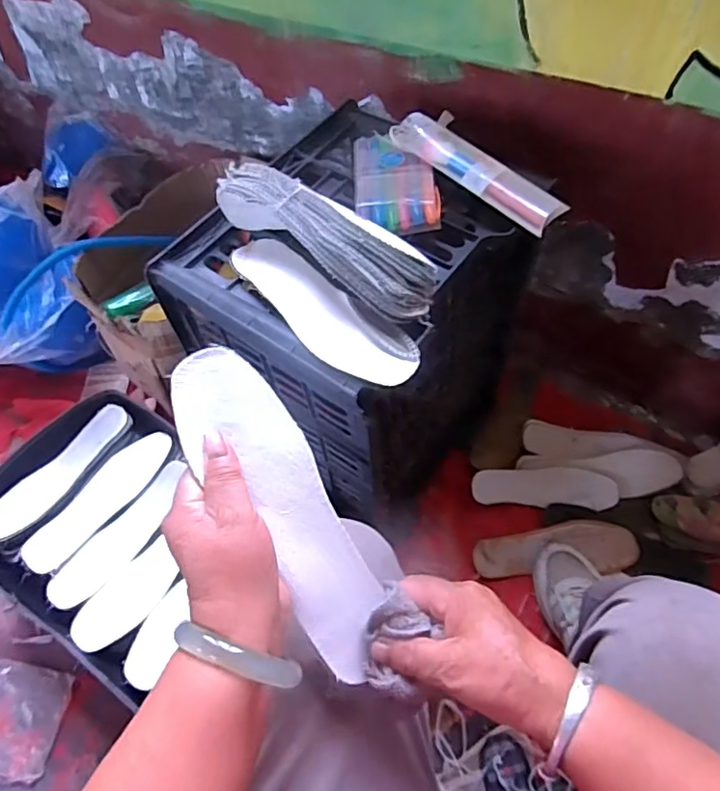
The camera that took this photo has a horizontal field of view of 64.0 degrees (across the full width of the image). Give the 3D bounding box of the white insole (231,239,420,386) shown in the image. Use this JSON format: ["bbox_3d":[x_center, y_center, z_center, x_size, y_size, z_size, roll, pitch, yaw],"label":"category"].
[{"bbox_3d":[-0.041,-0.080,0.514,0.064,0.016,0.223,-41,64,-20],"label":"white insole"}]

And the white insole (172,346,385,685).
[{"bbox_3d":[-0.048,0.072,0.358,0.063,0.006,0.218,-28,91,-13],"label":"white insole"}]

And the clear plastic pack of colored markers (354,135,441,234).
[{"bbox_3d":[0.036,-0.224,0.599,0.081,0.021,0.132,-3,57,2],"label":"clear plastic pack of colored markers"}]

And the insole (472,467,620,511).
[{"bbox_3d":[0.278,0.139,0.873,0.209,0.013,0.059,1,86,4],"label":"insole"}]

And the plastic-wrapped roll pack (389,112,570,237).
[{"bbox_3d":[0.113,-0.229,0.581,0.193,0.029,0.043,38,67,24],"label":"plastic-wrapped roll pack"}]

